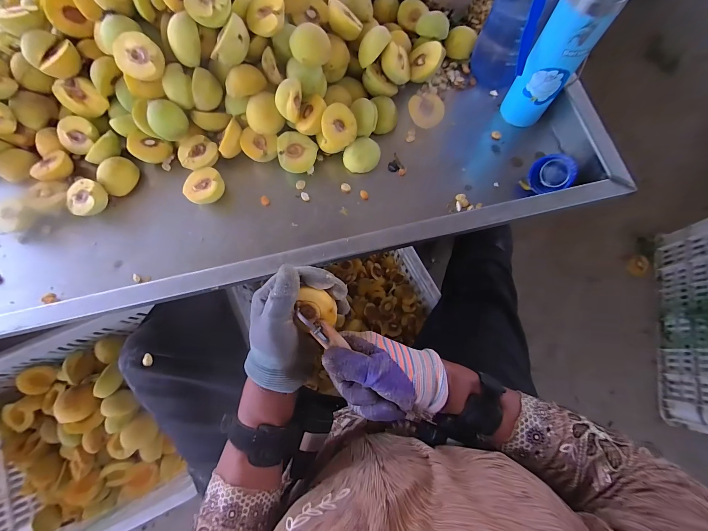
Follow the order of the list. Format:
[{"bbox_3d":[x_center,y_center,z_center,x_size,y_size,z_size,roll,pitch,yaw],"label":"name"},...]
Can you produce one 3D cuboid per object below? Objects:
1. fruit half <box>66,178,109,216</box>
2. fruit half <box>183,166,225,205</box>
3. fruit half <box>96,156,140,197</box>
[{"bbox_3d":[-0.422,-0.103,0.479,0.057,0.037,0.057,13,75,4],"label":"fruit half"},{"bbox_3d":[-0.235,-0.123,0.479,0.056,0.030,0.060,0,74,1],"label":"fruit half"},{"bbox_3d":[-0.382,-0.145,0.494,0.050,0.043,0.058,36,78,10],"label":"fruit half"}]

